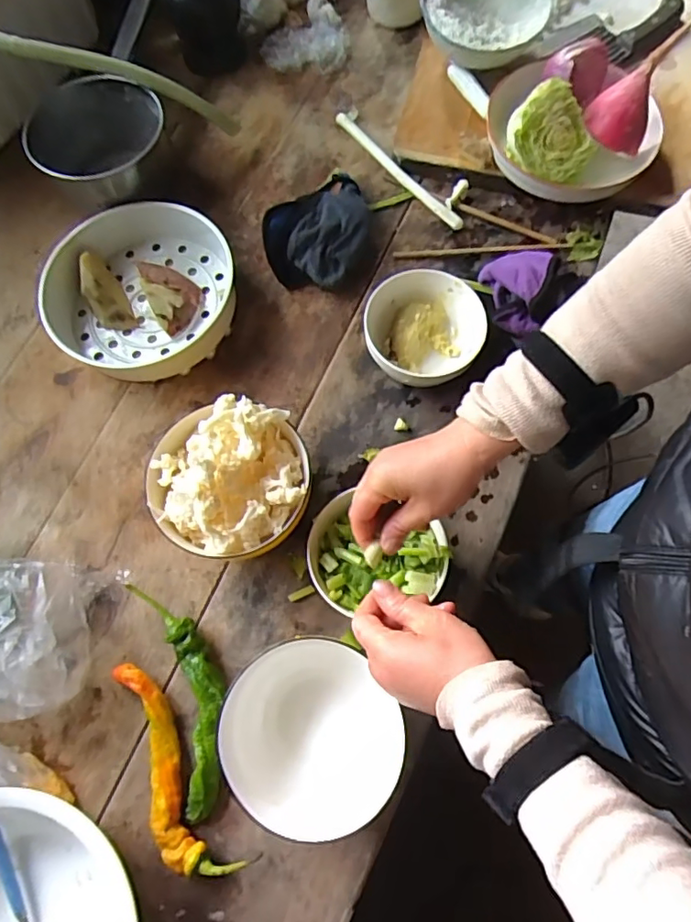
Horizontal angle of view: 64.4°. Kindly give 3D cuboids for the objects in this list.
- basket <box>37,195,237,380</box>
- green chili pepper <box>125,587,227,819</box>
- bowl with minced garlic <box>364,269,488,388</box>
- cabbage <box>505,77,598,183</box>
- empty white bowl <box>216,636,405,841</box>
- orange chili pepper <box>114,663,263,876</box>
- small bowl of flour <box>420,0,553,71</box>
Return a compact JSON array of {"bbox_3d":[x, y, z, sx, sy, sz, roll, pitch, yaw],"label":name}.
[{"bbox_3d":[-0.243,-0.201,0.647,0.221,0.056,0.209,-13,71,-2],"label":"basket"},{"bbox_3d":[-0.149,0.216,0.520,0.062,0.033,0.209,-22,71,-5],"label":"green chili pepper"},{"bbox_3d":[0.086,-0.139,0.608,0.121,0.061,0.124,-1,71,2],"label":"bowl with minced garlic"},{"bbox_3d":[0.240,-0.375,0.639,0.100,0.082,0.087,19,72,9],"label":"cabbage"},{"bbox_3d":[-0.028,0.236,0.486,0.146,0.089,0.142,-1,71,2],"label":"empty white bowl"},{"bbox_3d":[-0.164,0.285,0.504,0.055,0.029,0.203,-31,72,-8],"label":"orange chili pepper"},{"bbox_3d":[0.177,-0.566,0.704,0.153,0.063,0.145,-1,71,2],"label":"small bowl of flour"}]

